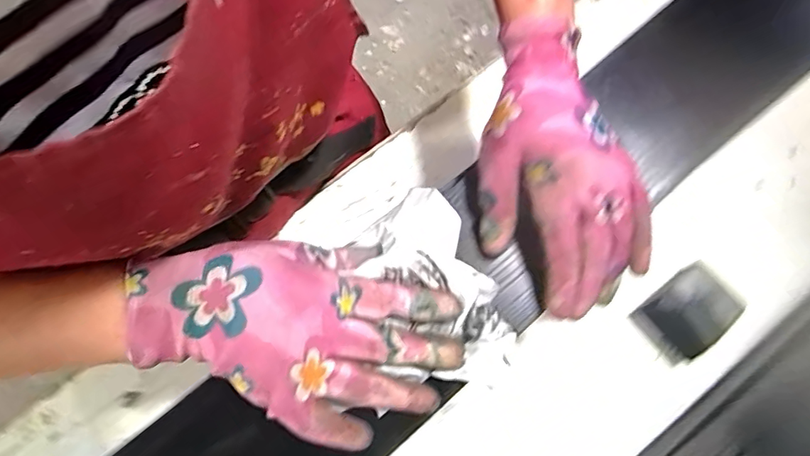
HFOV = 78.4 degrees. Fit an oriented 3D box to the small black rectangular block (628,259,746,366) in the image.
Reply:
[{"bbox_3d":[0.230,0.070,0.409,0.069,0.029,0.052,-41,80,-8],"label":"small black rectangular block"}]

